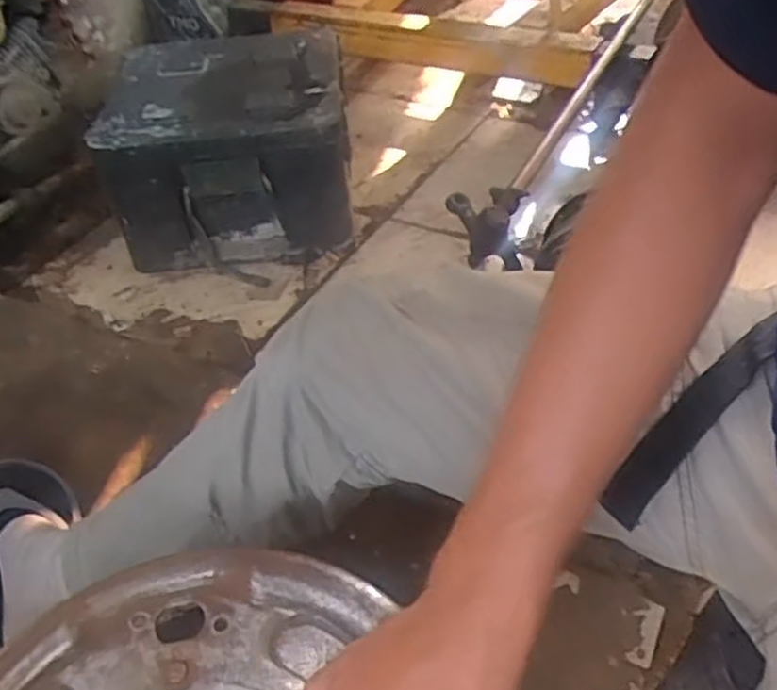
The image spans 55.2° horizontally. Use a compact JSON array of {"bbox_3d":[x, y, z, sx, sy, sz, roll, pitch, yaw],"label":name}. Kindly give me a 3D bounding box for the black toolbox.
[{"bbox_3d":[-0.239,-0.316,1.212,0.348,0.239,0.358,-3,42,1],"label":"black toolbox"}]

